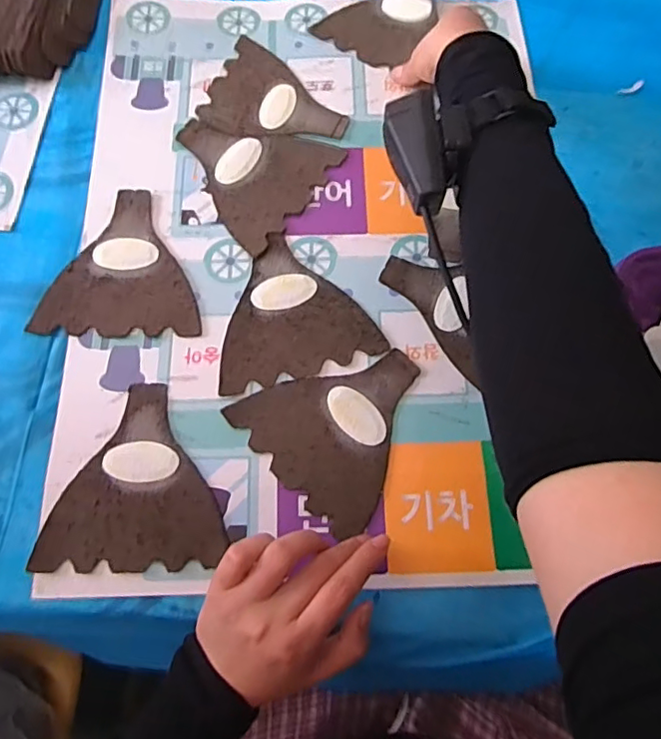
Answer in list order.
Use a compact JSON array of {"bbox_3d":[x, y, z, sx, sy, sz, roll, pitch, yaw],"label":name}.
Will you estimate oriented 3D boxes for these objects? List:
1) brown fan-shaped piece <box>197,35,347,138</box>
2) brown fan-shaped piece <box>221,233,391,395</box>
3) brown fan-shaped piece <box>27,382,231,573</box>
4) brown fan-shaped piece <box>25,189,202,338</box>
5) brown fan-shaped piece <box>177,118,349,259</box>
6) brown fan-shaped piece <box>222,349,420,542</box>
[{"bbox_3d":[-0.045,-0.240,0.492,0.128,0.004,0.100,23,73,7],"label":"brown fan-shaped piece"},{"bbox_3d":[-0.032,-0.050,0.426,0.120,0.004,0.117,-14,73,-5],"label":"brown fan-shaped piece"},{"bbox_3d":[-0.131,0.071,0.381,0.116,0.008,0.125,2,70,-2],"label":"brown fan-shaped piece"},{"bbox_3d":[-0.164,-0.086,0.438,0.121,0.004,0.125,0,72,-1],"label":"brown fan-shaped piece"},{"bbox_3d":[-0.073,-0.170,0.467,0.126,0.004,0.117,33,75,9],"label":"brown fan-shaped piece"},{"bbox_3d":[0.011,0.034,0.394,0.121,0.004,0.118,-43,77,-13],"label":"brown fan-shaped piece"}]

